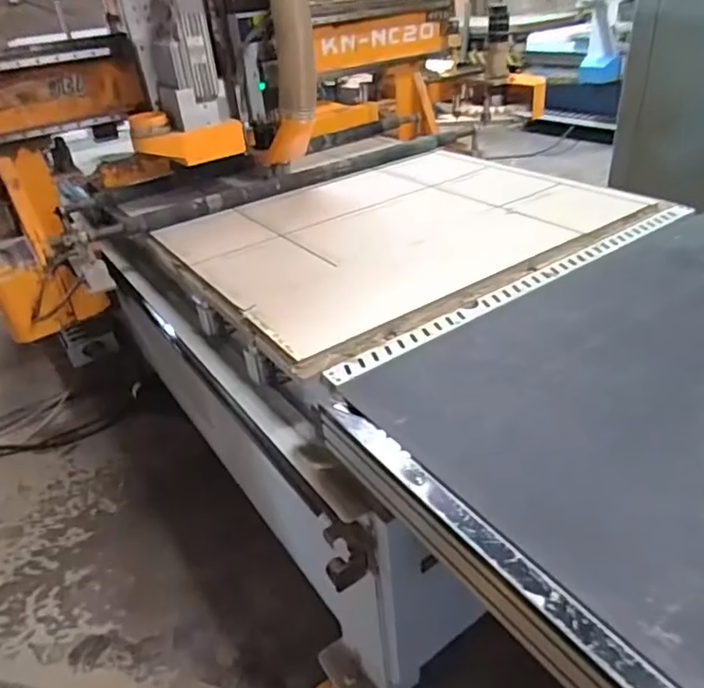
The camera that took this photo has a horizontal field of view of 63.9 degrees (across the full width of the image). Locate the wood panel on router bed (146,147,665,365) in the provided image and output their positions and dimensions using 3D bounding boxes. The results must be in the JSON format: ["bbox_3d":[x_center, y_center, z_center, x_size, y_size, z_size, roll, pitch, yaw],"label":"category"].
[{"bbox_3d":[0.144,-0.396,1.715,1.253,0.037,0.949,-25,38,-25],"label":"wood panel on router bed"}]

